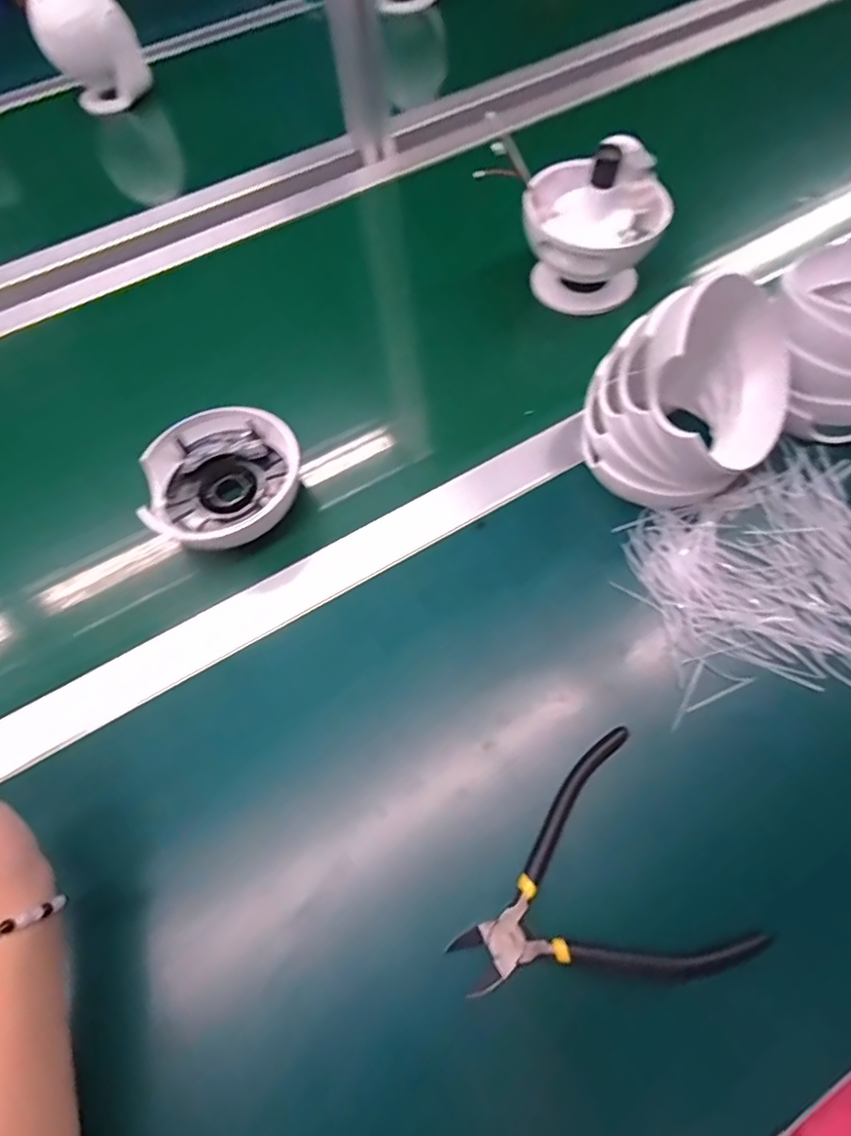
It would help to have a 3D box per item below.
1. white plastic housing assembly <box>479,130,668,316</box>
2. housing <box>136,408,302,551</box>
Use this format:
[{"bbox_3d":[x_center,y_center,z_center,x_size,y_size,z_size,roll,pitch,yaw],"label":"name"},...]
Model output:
[{"bbox_3d":[0.136,-0.305,0.496,0.138,0.115,0.099,29,66,16],"label":"white plastic housing assembly"},{"bbox_3d":[-0.156,-0.067,0.426,0.102,0.039,0.115,41,69,20],"label":"housing"}]

